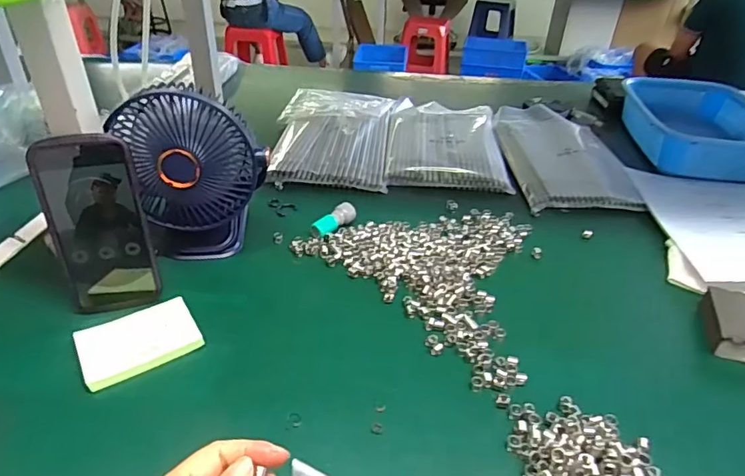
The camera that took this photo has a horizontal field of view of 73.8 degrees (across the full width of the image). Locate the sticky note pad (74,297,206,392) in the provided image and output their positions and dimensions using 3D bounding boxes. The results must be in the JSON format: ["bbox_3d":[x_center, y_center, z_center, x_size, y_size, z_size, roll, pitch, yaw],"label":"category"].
[{"bbox_3d":[-0.208,0.091,0.444,0.094,0.013,0.069,-20,40,-29],"label":"sticky note pad"}]

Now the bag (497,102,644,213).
[{"bbox_3d":[0.300,-0.140,0.795,0.174,0.033,0.322,3,34,2],"label":"bag"}]

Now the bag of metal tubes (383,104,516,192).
[{"bbox_3d":[0.119,-0.163,0.829,0.180,0.024,0.300,3,34,2],"label":"bag of metal tubes"}]

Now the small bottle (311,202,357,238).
[{"bbox_3d":[-0.047,-0.021,0.606,0.062,0.021,0.023,-27,43,-36],"label":"small bottle"}]

